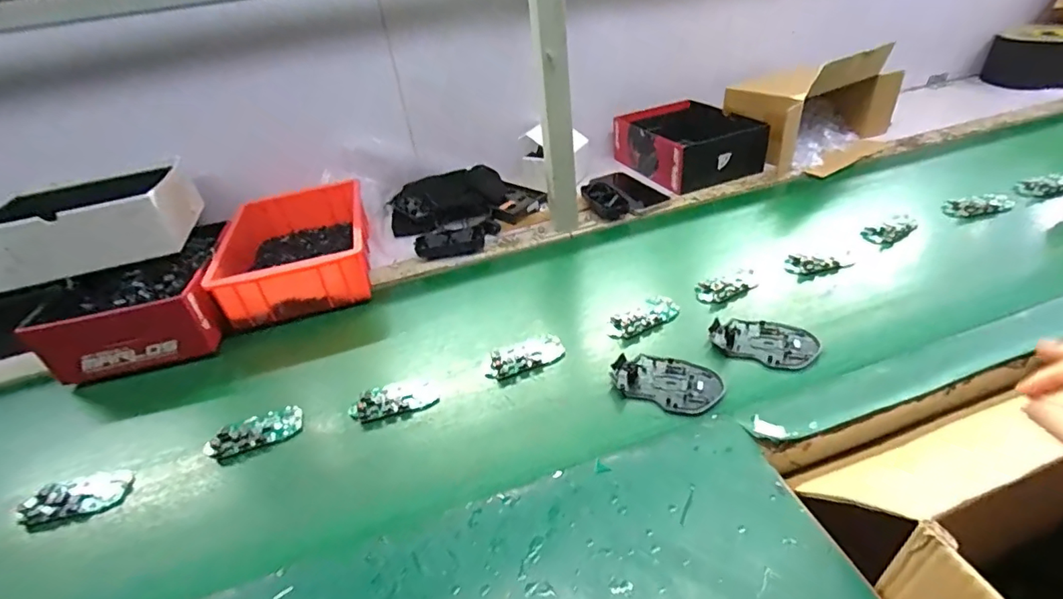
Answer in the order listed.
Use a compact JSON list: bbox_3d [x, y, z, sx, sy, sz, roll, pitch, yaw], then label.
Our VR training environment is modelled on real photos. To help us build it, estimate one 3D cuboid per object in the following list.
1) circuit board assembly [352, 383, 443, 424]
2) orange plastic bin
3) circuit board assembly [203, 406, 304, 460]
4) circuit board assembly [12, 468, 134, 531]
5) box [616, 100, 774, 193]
[{"bbox_3d":[-0.155,0.114,0.571,0.095,0.009,0.040,-11,38,-6],"label":"circuit board assembly"},{"bbox_3d":[-0.366,-0.087,0.798,0.204,0.086,0.291,-14,39,-10],"label":"orange plastic bin"},{"bbox_3d":[-0.301,0.144,0.549,0.094,0.017,0.040,-19,40,-16],"label":"circuit board assembly"},{"bbox_3d":[-0.452,0.195,0.502,0.092,0.018,0.039,-12,38,-7],"label":"circuit board assembly"},{"bbox_3d":[0.306,-0.303,0.976,0.213,0.094,0.249,-17,39,-13],"label":"box"}]

